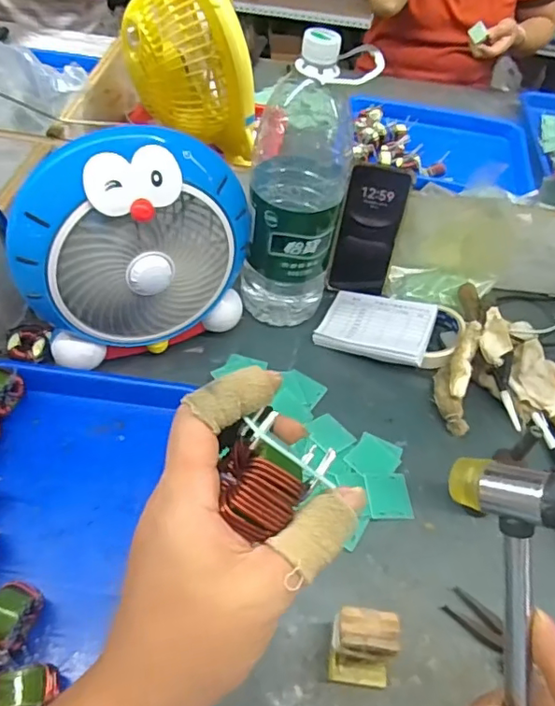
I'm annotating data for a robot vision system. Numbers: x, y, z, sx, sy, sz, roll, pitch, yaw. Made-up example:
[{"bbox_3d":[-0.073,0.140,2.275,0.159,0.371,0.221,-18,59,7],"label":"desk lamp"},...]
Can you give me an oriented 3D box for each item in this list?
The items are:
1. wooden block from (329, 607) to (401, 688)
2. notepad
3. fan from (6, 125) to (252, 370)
[{"bbox_3d":[0.068,0.236,0.439,0.049,0.054,0.046,7,50,-1],"label":"wooden block"},{"bbox_3d":[0.123,-0.036,0.681,0.131,0.013,0.104,11,45,21],"label":"notepad"},{"bbox_3d":[-0.139,-0.100,0.562,0.231,0.232,0.081,-26,58,-25],"label":"fan"}]

